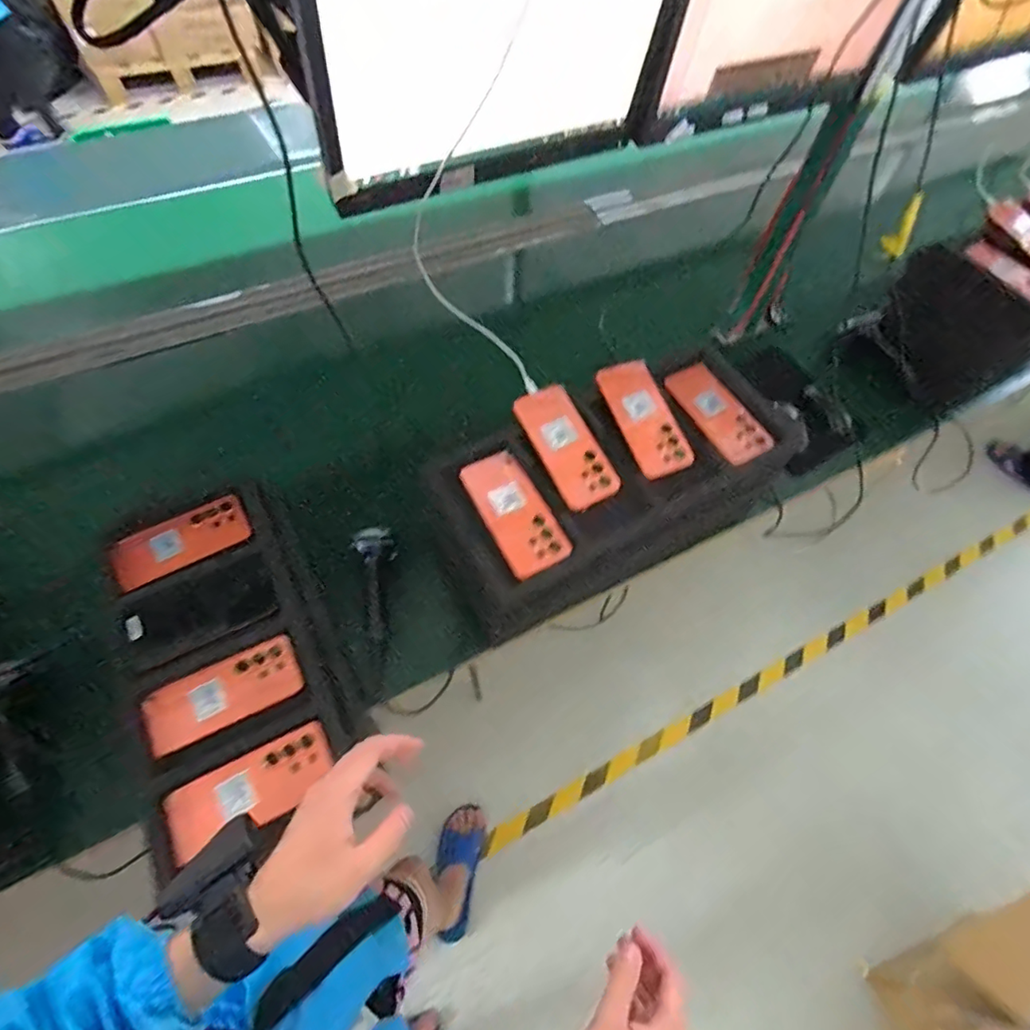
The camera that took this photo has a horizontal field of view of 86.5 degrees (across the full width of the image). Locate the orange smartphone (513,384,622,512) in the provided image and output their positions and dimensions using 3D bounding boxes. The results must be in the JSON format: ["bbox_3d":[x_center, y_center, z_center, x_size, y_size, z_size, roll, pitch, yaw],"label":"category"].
[{"bbox_3d":[0.070,-0.091,0.729,0.079,0.015,0.169,-31,88,-8],"label":"orange smartphone"}]

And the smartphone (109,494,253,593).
[{"bbox_3d":[-0.458,0.037,0.752,0.171,0.015,0.077,-28,65,-17],"label":"smartphone"}]

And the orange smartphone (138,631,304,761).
[{"bbox_3d":[-0.347,0.213,0.654,0.168,0.014,0.079,-25,65,-16],"label":"orange smartphone"}]

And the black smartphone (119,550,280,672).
[{"bbox_3d":[-0.406,0.122,0.715,0.175,0.007,0.094,-26,74,-22],"label":"black smartphone"}]

